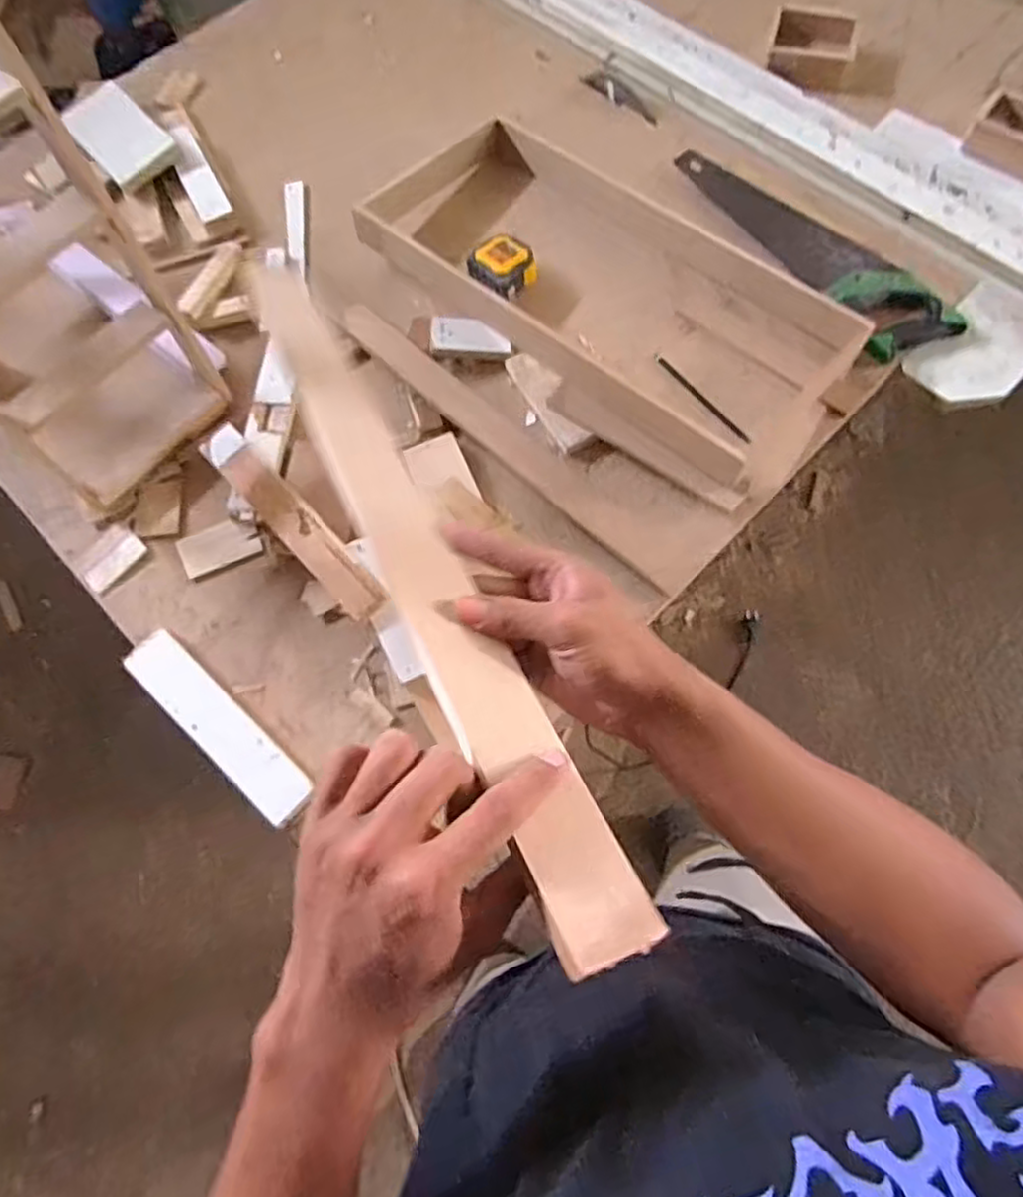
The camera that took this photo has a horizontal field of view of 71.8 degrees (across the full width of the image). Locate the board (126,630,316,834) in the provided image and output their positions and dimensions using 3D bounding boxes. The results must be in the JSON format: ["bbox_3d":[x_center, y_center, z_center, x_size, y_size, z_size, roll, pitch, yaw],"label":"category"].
[{"bbox_3d":[-0.321,0.122,0.749,0.222,0.018,0.056,40,76,15],"label":"board"}]

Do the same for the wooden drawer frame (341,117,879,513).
[{"bbox_3d":[0.118,-0.412,0.901,0.623,0.070,0.350,41,77,16],"label":"wooden drawer frame"}]

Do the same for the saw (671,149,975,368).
[{"bbox_3d":[0.398,-0.480,0.934,0.115,0.034,0.429,-33,72,-9],"label":"saw"}]

